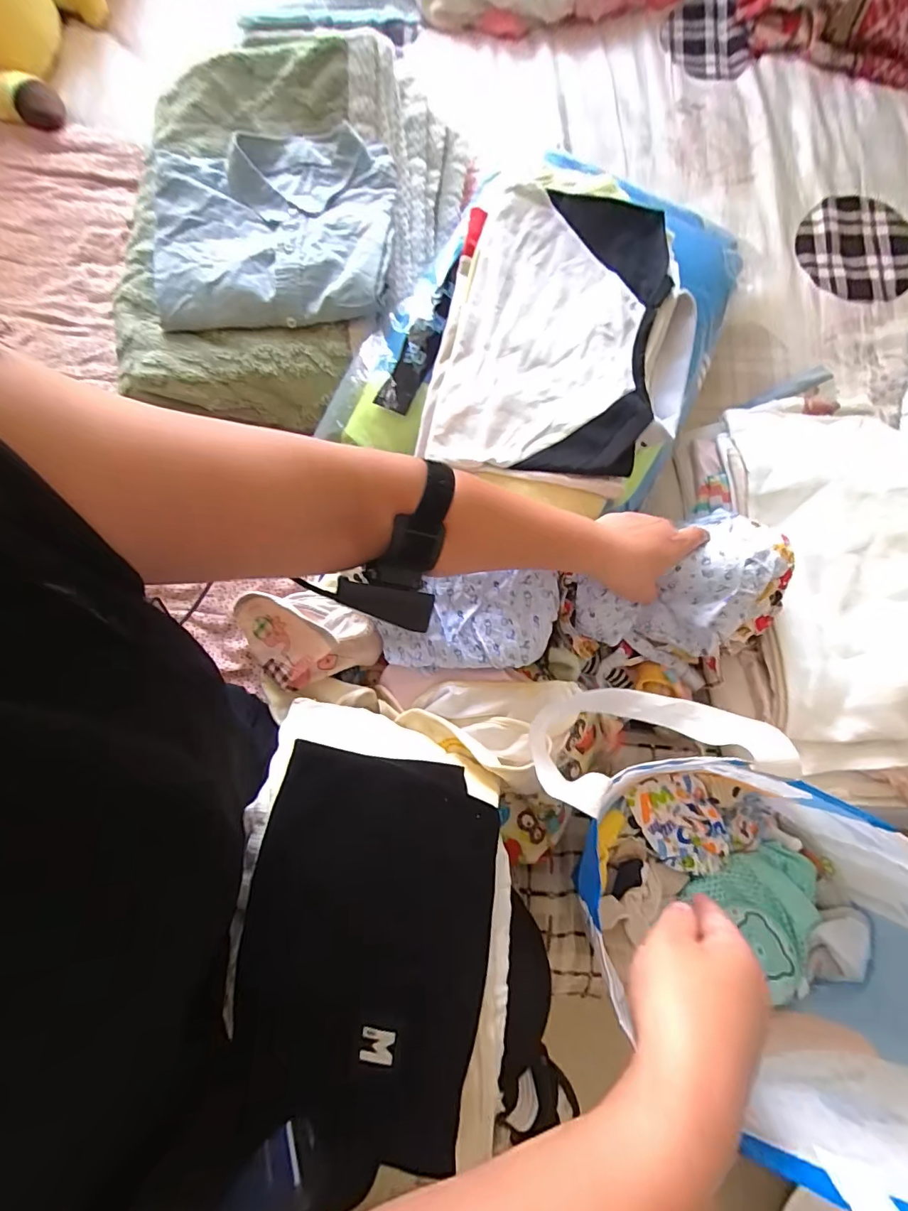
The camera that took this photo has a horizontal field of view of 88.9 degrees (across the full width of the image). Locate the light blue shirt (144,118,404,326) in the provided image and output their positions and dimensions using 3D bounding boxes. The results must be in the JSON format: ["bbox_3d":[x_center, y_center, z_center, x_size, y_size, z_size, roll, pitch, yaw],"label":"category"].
[{"bbox_3d":[-0.215,-0.446,0.542,0.287,0.036,0.250,-4,77,0],"label":"light blue shirt"}]

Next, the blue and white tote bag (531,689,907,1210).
[{"bbox_3d":[0.211,0.182,0.328,0.210,0.248,0.274,-16,77,-3],"label":"blue and white tote bag"}]

